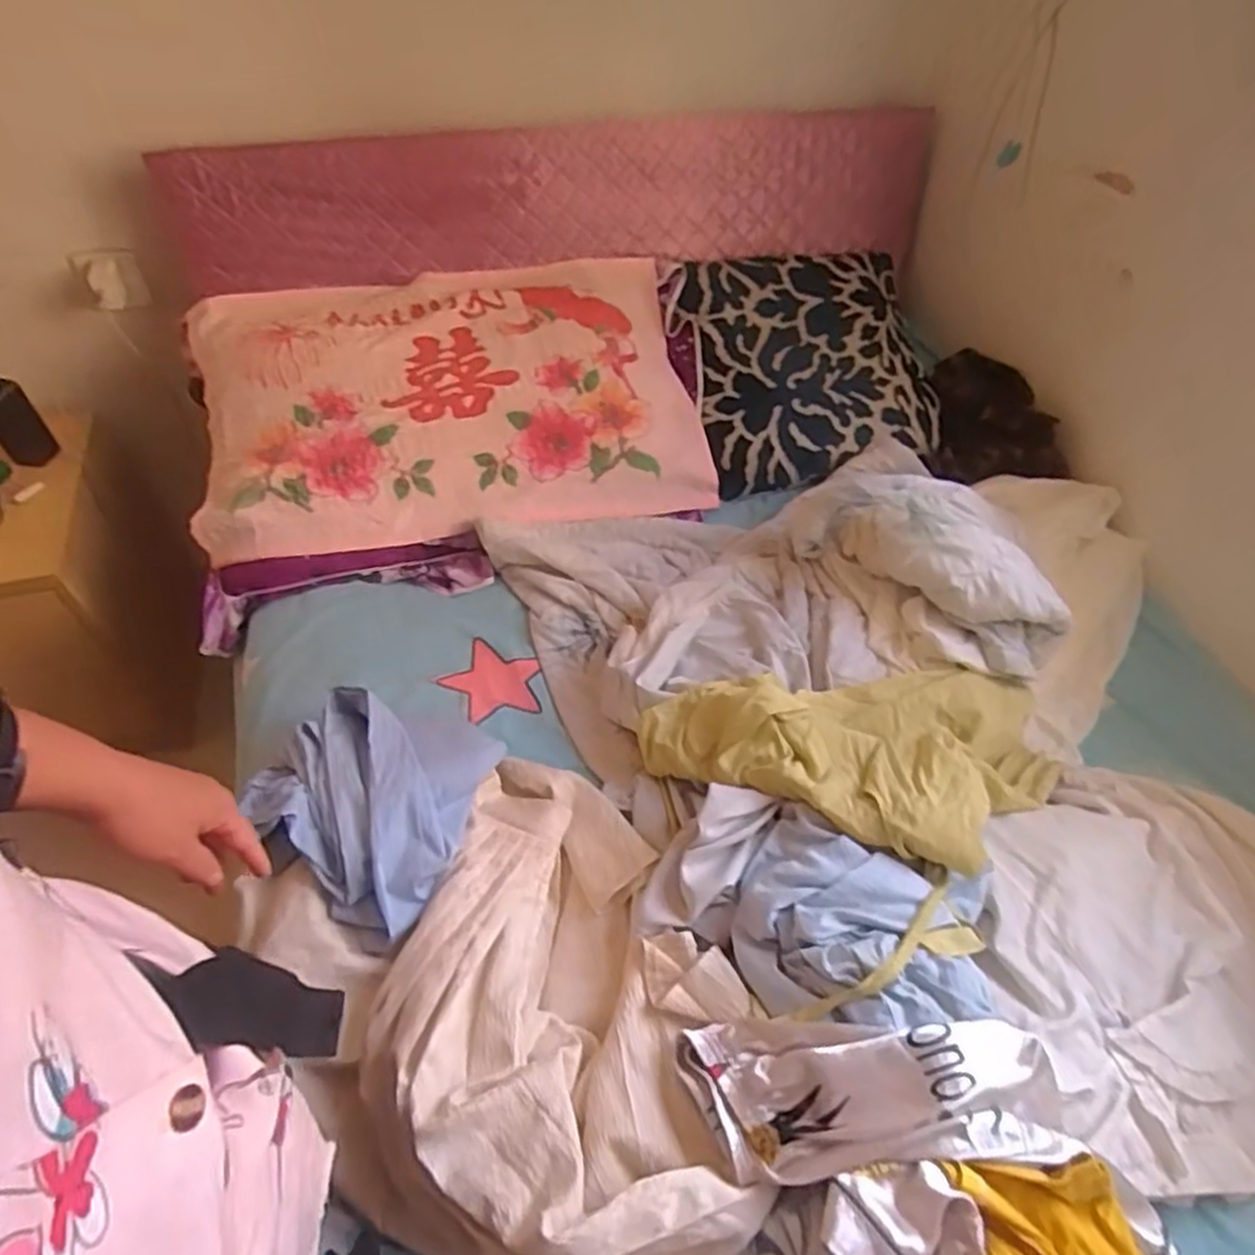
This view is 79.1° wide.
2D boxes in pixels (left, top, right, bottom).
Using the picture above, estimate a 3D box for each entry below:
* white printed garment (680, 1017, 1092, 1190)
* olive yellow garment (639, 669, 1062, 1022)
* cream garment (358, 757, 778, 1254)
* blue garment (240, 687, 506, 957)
[{"bbox_3d":[0.197,0.367,0.589,0.291,0.071,0.103,3,52,-1],"label":"white printed garment"},{"bbox_3d":[0.278,0.158,0.787,0.452,0.108,0.337,-15,55,-14],"label":"olive yellow garment"},{"bbox_3d":[-0.090,0.330,0.672,0.333,0.108,0.459,-23,57,-20],"label":"cream garment"},{"bbox_3d":[-0.254,0.180,0.807,0.239,0.095,0.234,32,57,20],"label":"blue garment"}]

